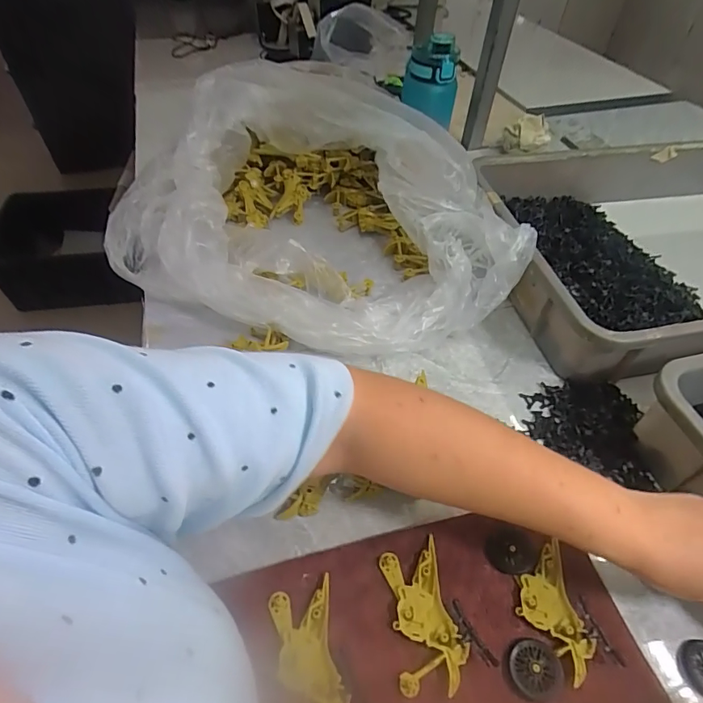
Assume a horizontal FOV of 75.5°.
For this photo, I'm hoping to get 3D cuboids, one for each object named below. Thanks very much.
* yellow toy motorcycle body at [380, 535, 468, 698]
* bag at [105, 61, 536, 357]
[{"bbox_3d":[0.056,0.205,0.358,0.050,0.009,0.103,-5,50,-7],"label":"yellow toy motorcycle body"},{"bbox_3d":[-0.029,-0.189,0.600,0.504,0.161,0.386,22,52,15],"label":"bag"}]

